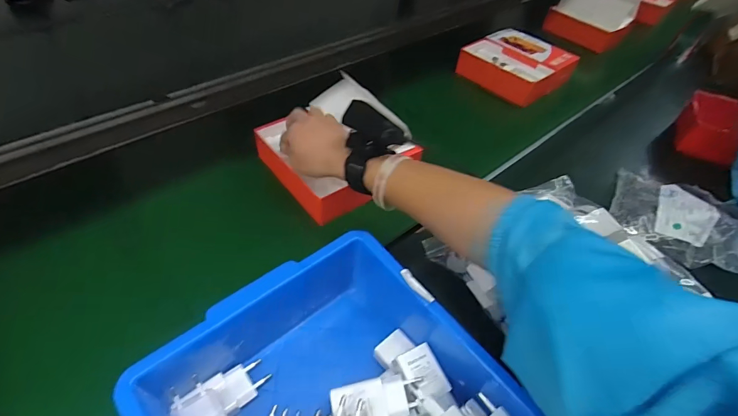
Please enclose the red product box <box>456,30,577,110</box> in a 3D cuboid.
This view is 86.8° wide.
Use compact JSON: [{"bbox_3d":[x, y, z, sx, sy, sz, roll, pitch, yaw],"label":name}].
[{"bbox_3d":[0.312,-0.305,0.824,0.178,0.059,0.207,-34,60,-31],"label":"red product box"}]

